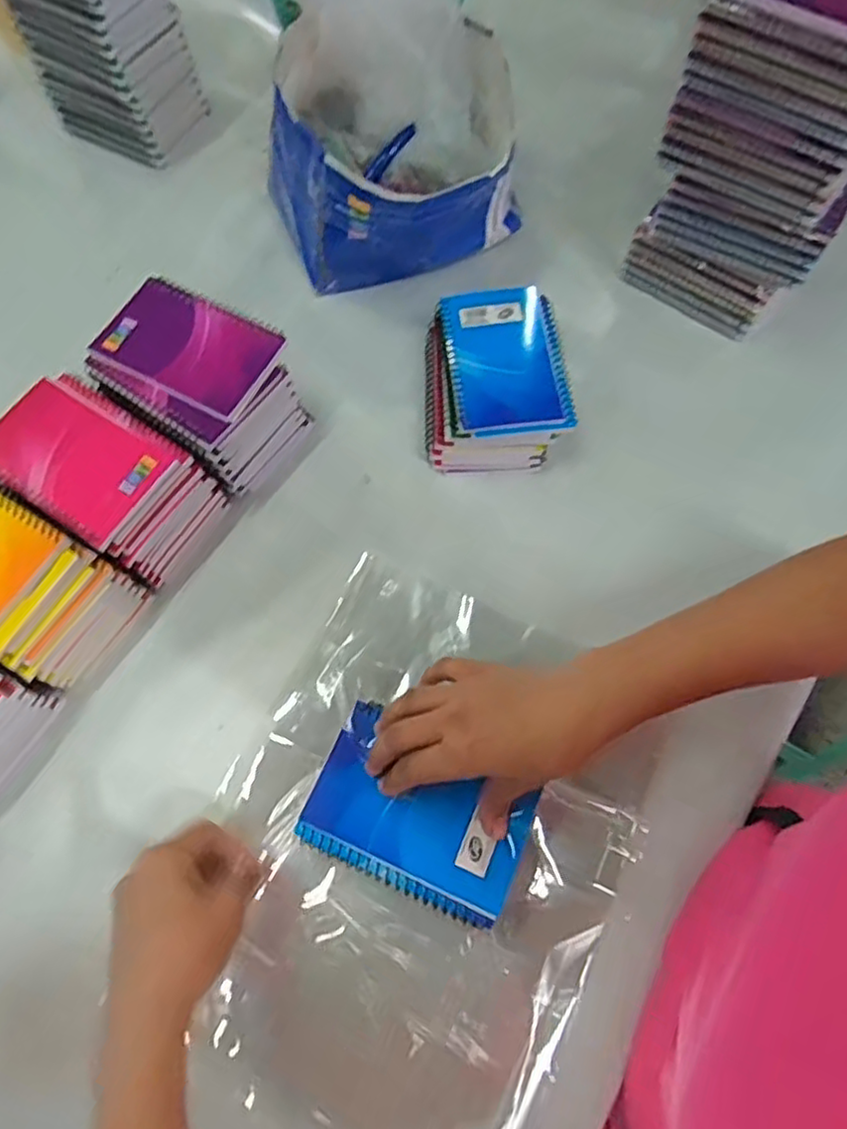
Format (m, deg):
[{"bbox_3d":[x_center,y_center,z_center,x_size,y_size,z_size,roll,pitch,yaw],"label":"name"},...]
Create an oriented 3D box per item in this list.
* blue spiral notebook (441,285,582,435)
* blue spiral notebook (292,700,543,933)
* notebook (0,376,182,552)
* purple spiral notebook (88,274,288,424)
[{"bbox_3d":[0.067,-0.166,0.532,0.091,0.013,0.132,-6,69,-3],"label":"blue spiral notebook"},{"bbox_3d":[-0.003,0.154,0.409,0.129,0.014,0.087,23,70,8],"label":"blue spiral notebook"},{"bbox_3d":[-0.247,-0.077,0.461,0.131,0.005,0.079,32,71,11],"label":"notebook"},{"bbox_3d":[-0.173,-0.163,0.493,0.128,0.014,0.081,27,71,10],"label":"purple spiral notebook"}]

